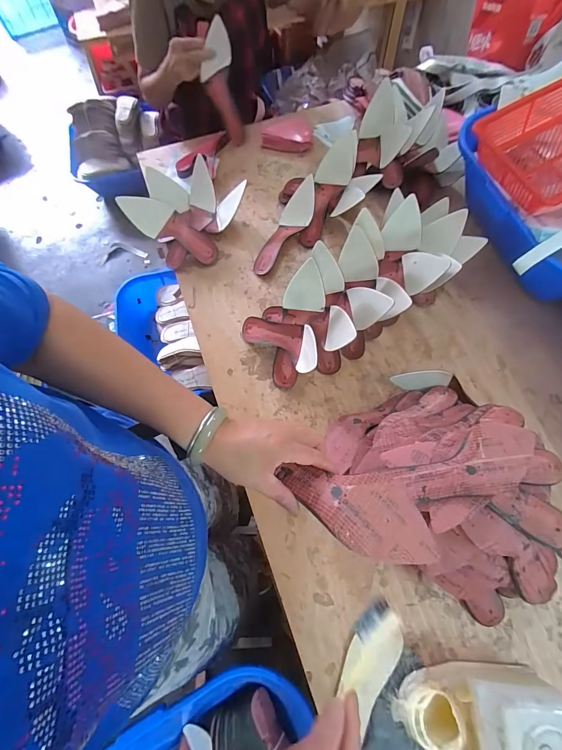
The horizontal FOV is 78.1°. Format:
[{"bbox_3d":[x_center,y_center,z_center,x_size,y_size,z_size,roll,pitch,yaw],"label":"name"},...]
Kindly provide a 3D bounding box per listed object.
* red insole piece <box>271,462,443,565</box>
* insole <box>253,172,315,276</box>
[{"bbox_3d":[0.085,0.141,0.368,0.174,0.041,0.081,25,69,6],"label":"red insole piece"},{"bbox_3d":[0.008,-0.362,0.833,0.088,0.082,0.258,28,69,13],"label":"insole"}]

